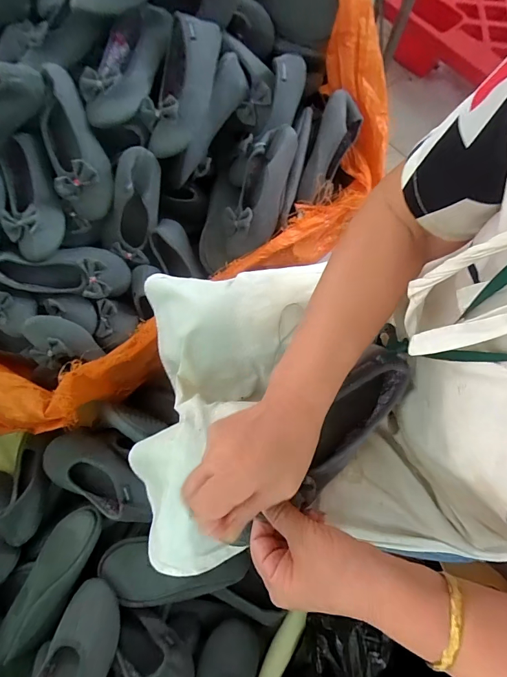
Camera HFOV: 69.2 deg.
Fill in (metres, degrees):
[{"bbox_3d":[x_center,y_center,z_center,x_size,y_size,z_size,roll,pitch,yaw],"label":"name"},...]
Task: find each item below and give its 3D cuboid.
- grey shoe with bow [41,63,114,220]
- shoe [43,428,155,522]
[{"bbox_3d":[-0.312,-0.337,0.632,0.097,0.060,0.248,-15,102,-6],"label":"grey shoe with bow"},{"bbox_3d":[-0.266,0.241,0.638,0.232,0.063,0.103,24,73,26],"label":"shoe"}]

